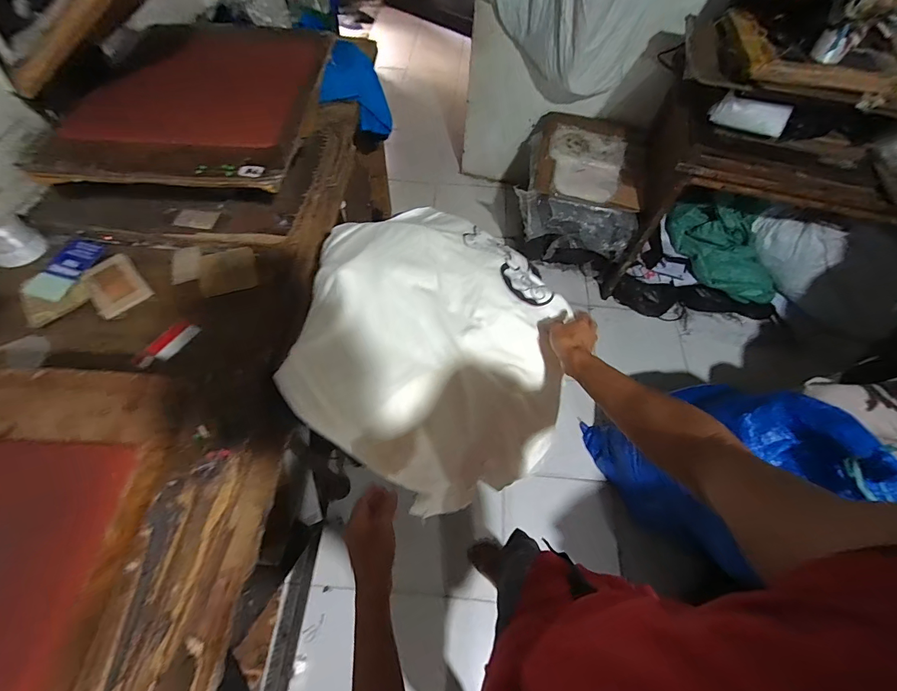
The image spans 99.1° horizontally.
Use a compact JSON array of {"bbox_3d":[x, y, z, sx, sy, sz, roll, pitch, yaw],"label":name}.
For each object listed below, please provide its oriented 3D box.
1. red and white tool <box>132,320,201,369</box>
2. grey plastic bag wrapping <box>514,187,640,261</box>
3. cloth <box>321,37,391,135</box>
[{"bbox_3d":[-0.521,-0.002,0.709,0.047,0.010,0.113,29,63,14],"label":"red and white tool"},{"bbox_3d":[0.514,-0.499,1.595,0.481,0.185,0.097,10,60,3],"label":"grey plastic bag wrapping"},{"bbox_3d":[-0.274,-0.827,1.234,0.244,0.065,0.249,21,83,-29],"label":"cloth"}]

